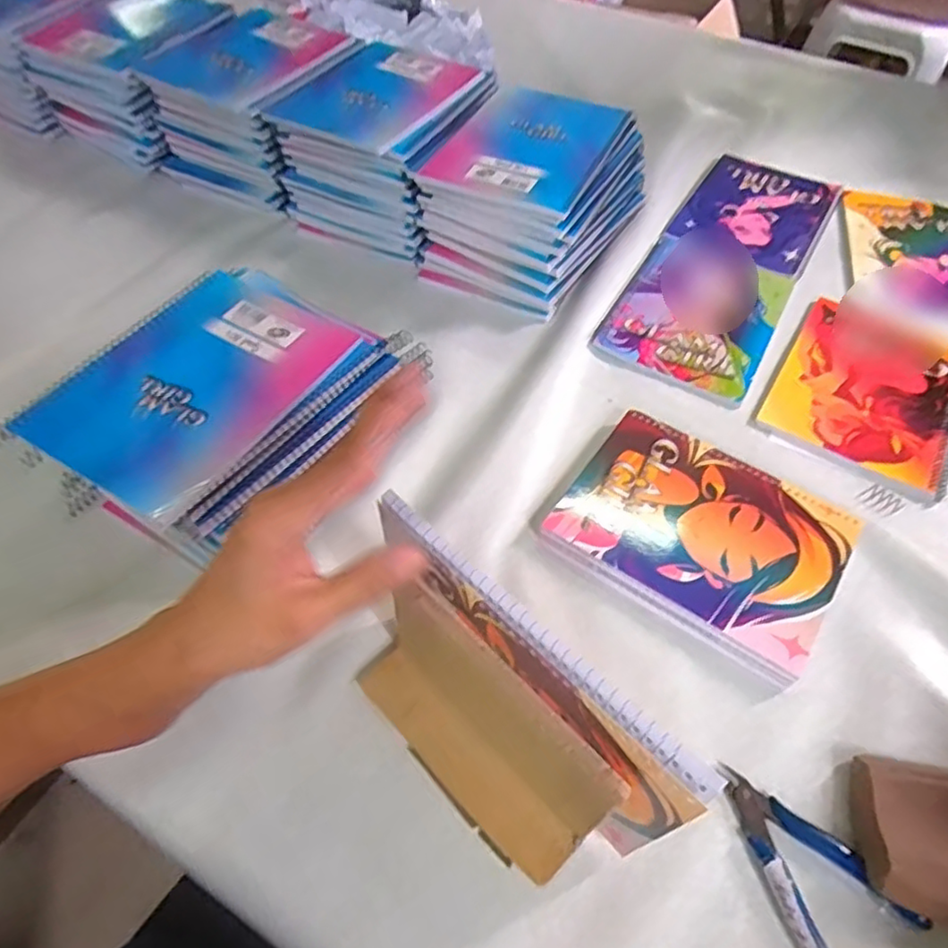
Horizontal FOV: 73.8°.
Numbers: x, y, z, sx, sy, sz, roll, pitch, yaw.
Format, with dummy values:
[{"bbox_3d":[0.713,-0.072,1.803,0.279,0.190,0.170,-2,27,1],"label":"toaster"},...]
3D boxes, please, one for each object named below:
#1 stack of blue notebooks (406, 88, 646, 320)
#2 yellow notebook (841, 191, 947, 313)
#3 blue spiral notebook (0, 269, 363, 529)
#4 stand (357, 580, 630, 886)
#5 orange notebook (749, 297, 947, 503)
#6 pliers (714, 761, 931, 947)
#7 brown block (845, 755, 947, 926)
[{"bbox_3d":[0.056,-0.284,0.644,0.171,0.116,0.201,27,58,19],"label":"stack of blue notebooks"},{"bbox_3d":[0.485,-0.241,0.684,0.145,0.007,0.204,12,54,8],"label":"yellow notebook"},{"bbox_3d":[-0.195,-0.067,0.442,0.146,0.014,0.197,26,57,18],"label":"blue spiral notebook"},{"bbox_3d":[-0.002,0.140,0.350,0.051,0.114,0.159,-38,62,-25],"label":"stand"},{"bbox_3d":[0.360,-0.078,0.573,0.155,0.007,0.198,28,58,19],"label":"orange notebook"},{"bbox_3d":[0.181,0.222,0.351,0.065,0.013,0.120,-33,60,-22],"label":"pliers"},{"bbox_3d":[0.268,0.207,0.358,0.097,0.022,0.083,11,54,8],"label":"brown block"}]

